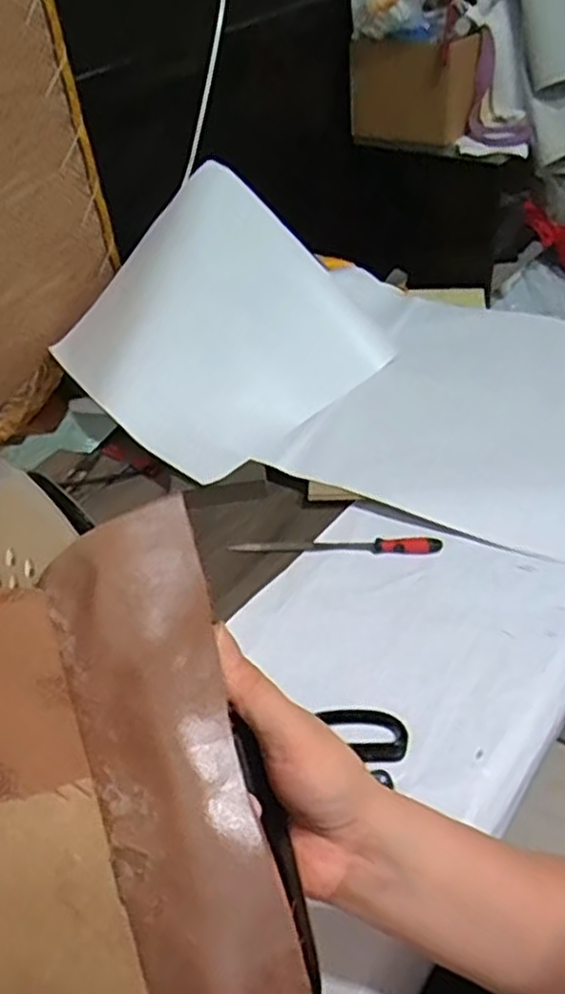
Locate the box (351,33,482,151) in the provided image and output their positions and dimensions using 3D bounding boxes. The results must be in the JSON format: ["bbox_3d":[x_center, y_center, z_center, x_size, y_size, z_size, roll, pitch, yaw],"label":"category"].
[{"bbox_3d":[0.221,-0.708,1.299,0.112,0.174,0.200,-34,47,-28],"label":"box"}]

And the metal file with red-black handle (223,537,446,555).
[{"bbox_3d":[0.048,0.046,0.693,0.193,0.012,0.015,1,41,9],"label":"metal file with red-black handle"}]

